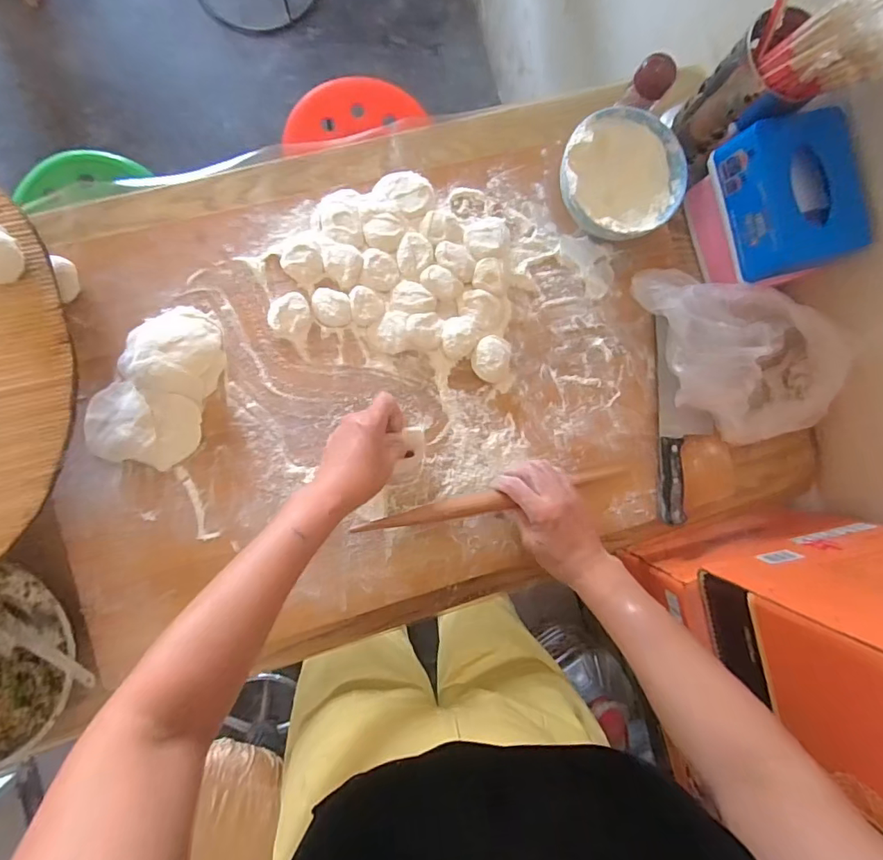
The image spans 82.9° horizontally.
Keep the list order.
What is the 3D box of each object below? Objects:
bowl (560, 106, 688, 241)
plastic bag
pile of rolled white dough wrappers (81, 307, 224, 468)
[{"bbox_3d":[0.210,-0.299,0.608,0.150,0.075,0.142,0,89,-7],"label":"bowl"},{"bbox_3d":[0.356,-0.087,0.612,0.291,0.091,0.153,29,86,-6],"label":"plastic bag"},{"bbox_3d":[-0.321,-0.051,0.559,0.120,0.034,0.189,18,87,-7],"label":"pile of rolled white dough wrappers"}]

